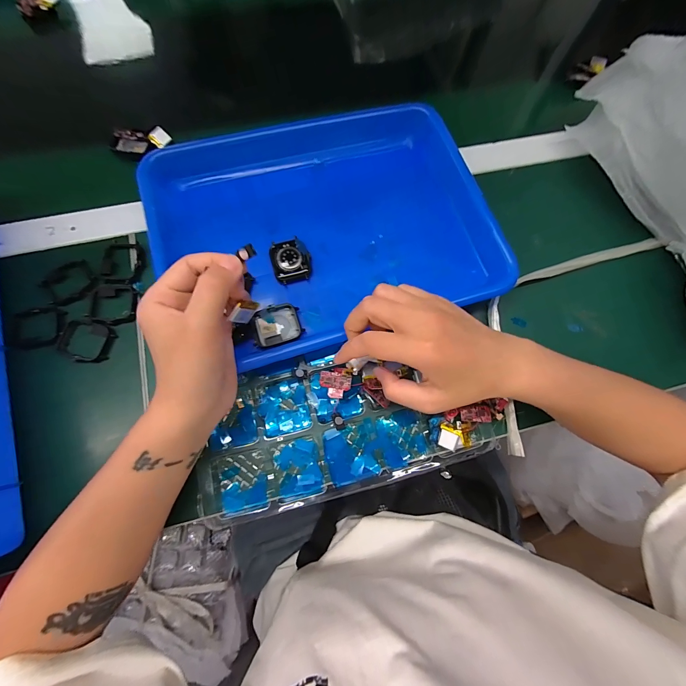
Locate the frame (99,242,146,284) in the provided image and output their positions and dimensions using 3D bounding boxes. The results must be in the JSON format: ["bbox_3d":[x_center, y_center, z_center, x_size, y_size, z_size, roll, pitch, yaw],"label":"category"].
[{"bbox_3d":[-0.224,-0.082,0.315,0.038,0.010,0.049,-1,74,-3],"label":"frame"}]

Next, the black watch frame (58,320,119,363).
[{"bbox_3d":[-0.242,-0.002,0.292,0.047,0.006,0.039,19,74,3],"label":"black watch frame"}]

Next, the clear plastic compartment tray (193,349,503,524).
[{"bbox_3d":[0.007,0.070,0.284,0.268,0.022,0.122,-12,77,-2],"label":"clear plastic compartment tray"}]

